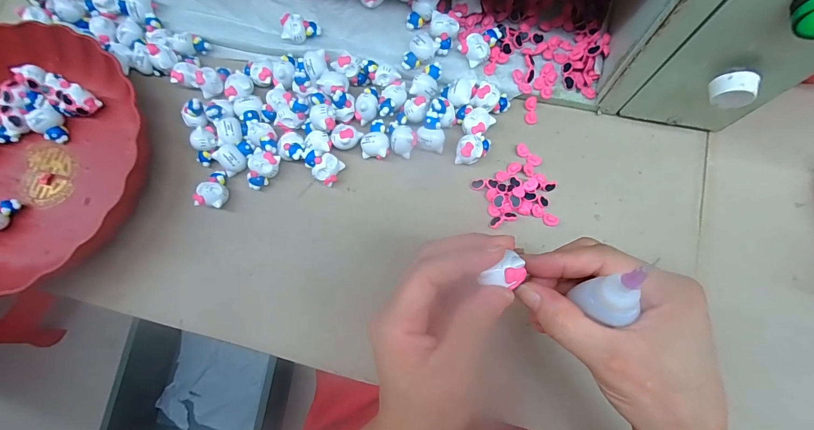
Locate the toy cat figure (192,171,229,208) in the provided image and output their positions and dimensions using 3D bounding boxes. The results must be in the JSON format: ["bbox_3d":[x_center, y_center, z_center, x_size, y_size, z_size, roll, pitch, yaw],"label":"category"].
[{"bbox_3d":[-0.171,-0.023,0.328,0.024,0.017,0.033,6,78,4],"label":"toy cat figure"}]

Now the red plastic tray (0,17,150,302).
[{"bbox_3d":[-0.344,-0.048,0.326,0.240,0.046,0.238,14,79,6],"label":"red plastic tray"}]

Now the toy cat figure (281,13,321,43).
[{"bbox_3d":[-0.099,-0.173,0.345,0.032,0.016,0.024,-8,78,2],"label":"toy cat figure"}]

